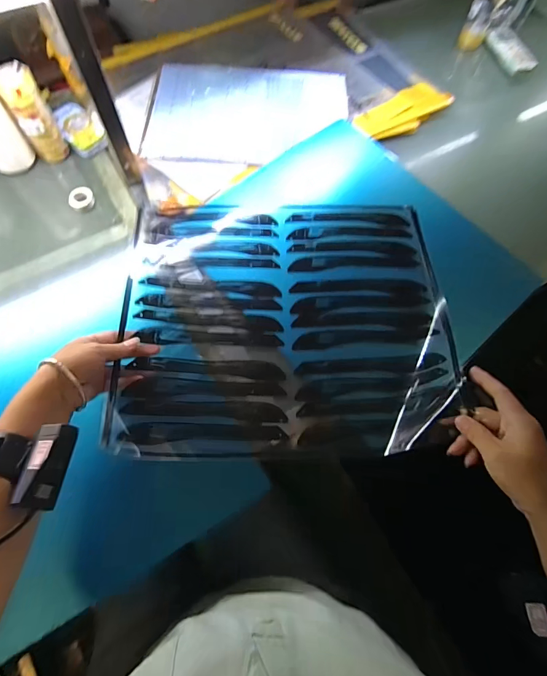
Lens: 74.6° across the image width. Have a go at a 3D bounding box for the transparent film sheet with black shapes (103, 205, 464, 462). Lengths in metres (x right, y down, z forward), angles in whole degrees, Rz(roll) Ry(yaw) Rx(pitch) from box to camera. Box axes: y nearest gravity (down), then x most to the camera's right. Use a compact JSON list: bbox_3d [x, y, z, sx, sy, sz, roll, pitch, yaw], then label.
[{"bbox_3d":[0.017,-0.037,0.522,0.433,0.095,0.398,0,68,-1],"label":"transparent film sheet with black shapes"}]

